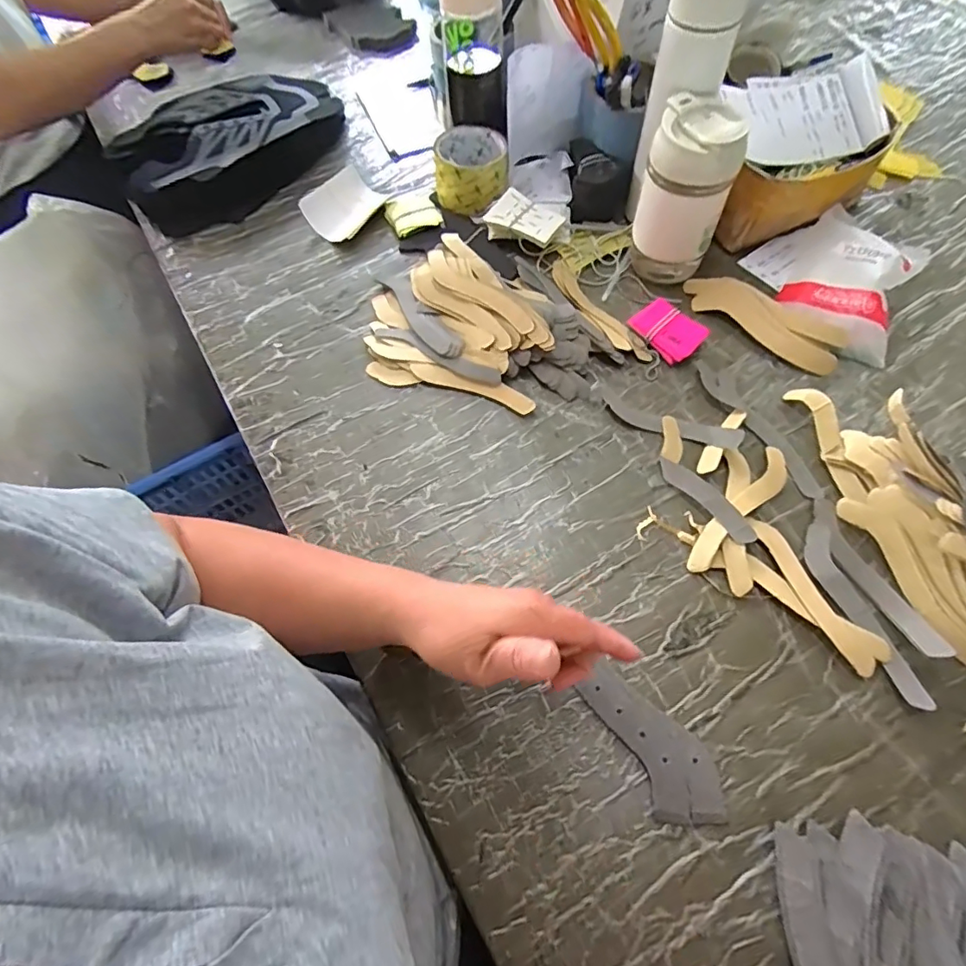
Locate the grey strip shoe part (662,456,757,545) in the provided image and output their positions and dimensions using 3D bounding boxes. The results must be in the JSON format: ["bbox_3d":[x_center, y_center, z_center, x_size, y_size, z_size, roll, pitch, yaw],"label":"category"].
[{"bbox_3d":[0.195,0.013,0.464,0.023,0.005,0.100,-41,57,-1],"label":"grey strip shoe part"}]

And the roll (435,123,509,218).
[{"bbox_3d":[-0.014,-0.377,0.650,0.087,0.051,0.094,-5,63,1],"label":"roll"}]

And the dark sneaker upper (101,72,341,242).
[{"bbox_3d":[-0.345,-0.477,0.737,0.305,0.051,0.233,-39,67,-15],"label":"dark sneaker upper"}]

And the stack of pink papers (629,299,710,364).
[{"bbox_3d":[0.191,-0.156,0.551,0.050,0.020,0.069,-36,67,-14],"label":"stack of pink papers"}]

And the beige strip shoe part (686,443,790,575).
[{"bbox_3d":[0.226,0.022,0.461,0.028,0.011,0.148,39,72,20],"label":"beige strip shoe part"}]

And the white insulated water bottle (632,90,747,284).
[{"bbox_3d":[0.202,-0.289,0.539,0.083,0.149,0.069,14,65,11],"label":"white insulated water bottle"}]

